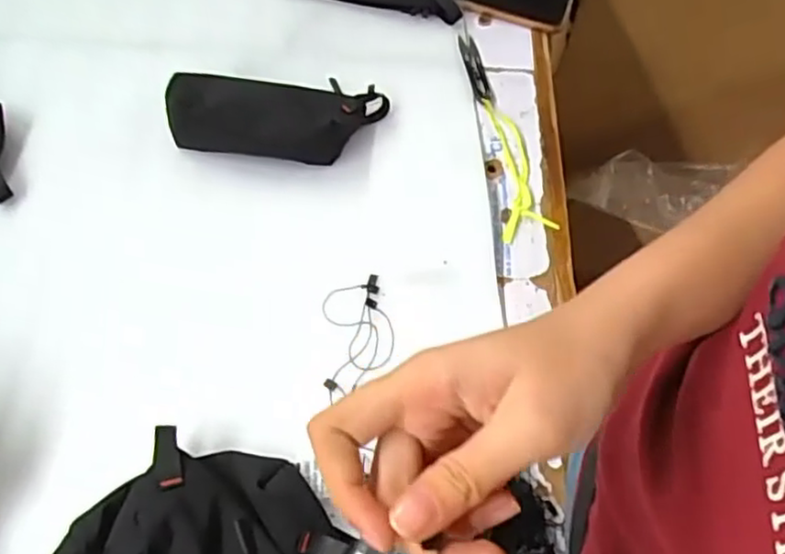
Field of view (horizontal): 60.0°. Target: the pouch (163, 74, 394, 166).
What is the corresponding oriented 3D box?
[{"bbox_3d":[-0.112,-0.161,0.657,0.202,0.033,0.099,2,59,-1],"label":"pouch"}]

